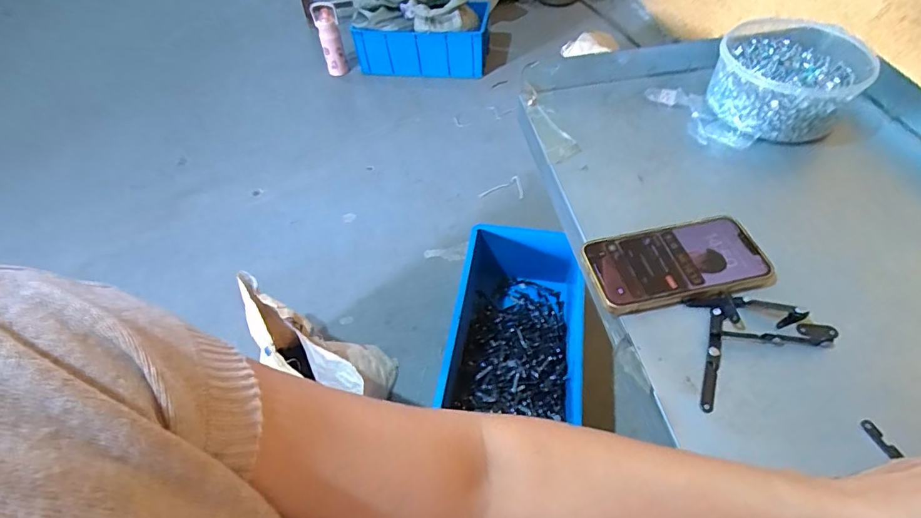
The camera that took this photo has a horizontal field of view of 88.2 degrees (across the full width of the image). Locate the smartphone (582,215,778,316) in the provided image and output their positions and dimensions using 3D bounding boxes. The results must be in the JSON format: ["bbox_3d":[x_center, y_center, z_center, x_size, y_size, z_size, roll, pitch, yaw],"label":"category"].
[{"bbox_3d":[0.185,0.004,0.412,0.146,0.012,0.078,-11,52,-5],"label":"smartphone"}]

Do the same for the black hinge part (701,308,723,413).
[{"bbox_3d":[0.190,0.073,0.358,0.010,0.005,0.086,16,54,16],"label":"black hinge part"}]

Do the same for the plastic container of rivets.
[{"bbox_3d":[0.375,-0.214,0.553,0.145,0.060,0.188,23,56,20],"label":"plastic container of rivets"}]

